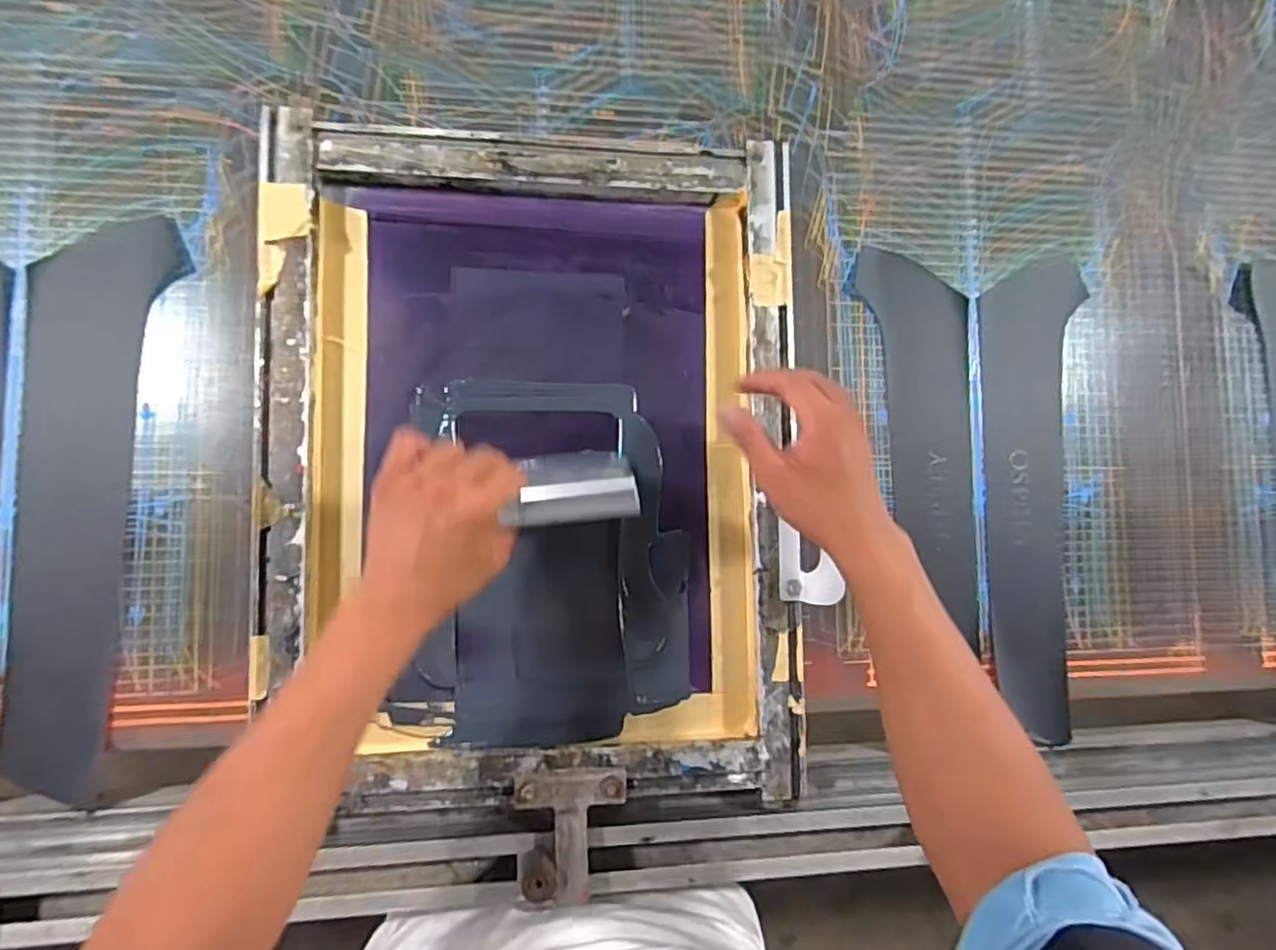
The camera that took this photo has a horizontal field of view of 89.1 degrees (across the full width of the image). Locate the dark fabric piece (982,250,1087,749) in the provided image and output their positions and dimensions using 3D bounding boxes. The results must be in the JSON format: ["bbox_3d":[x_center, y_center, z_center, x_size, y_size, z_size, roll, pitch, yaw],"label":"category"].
[{"bbox_3d":[0.355,0.015,0.593,0.099,0.012,0.427,7,84,-6],"label":"dark fabric piece"}]

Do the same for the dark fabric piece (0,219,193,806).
[{"bbox_3d":[-0.431,0.017,0.494,0.099,0.011,0.426,7,86,-7],"label":"dark fabric piece"}]

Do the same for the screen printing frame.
[{"bbox_3d":[-0.080,-0.011,0.529,0.416,0.032,0.525,0,87,-7],"label":"screen printing frame"}]

